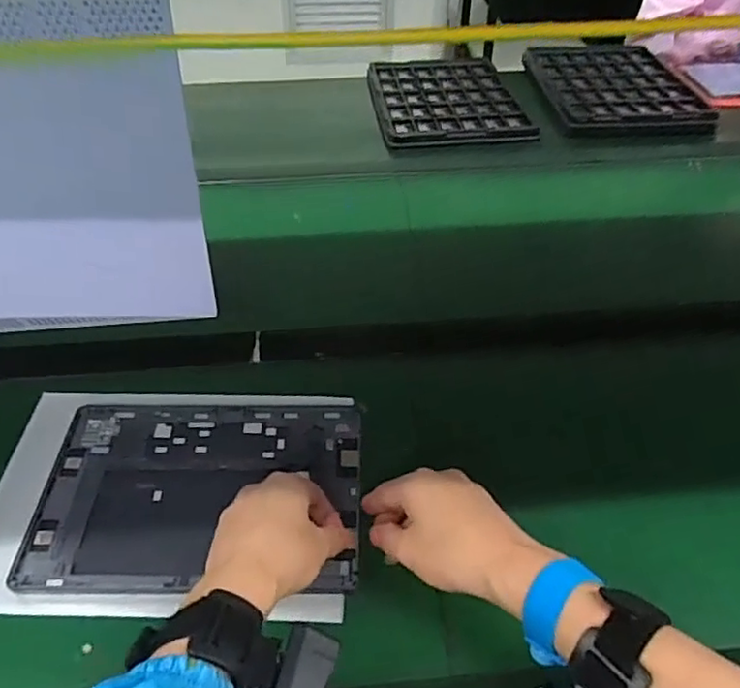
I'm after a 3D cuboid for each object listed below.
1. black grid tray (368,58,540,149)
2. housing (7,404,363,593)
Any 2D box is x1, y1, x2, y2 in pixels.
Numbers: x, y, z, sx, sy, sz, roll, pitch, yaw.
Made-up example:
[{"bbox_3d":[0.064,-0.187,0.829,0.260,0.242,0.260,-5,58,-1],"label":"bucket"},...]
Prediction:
[{"bbox_3d":[0.120,-0.413,1.033,0.229,0.017,0.372,-3,43,-5],"label":"black grid tray"},{"bbox_3d":[-0.135,0.117,0.510,0.252,0.010,0.167,0,45,1],"label":"housing"}]

